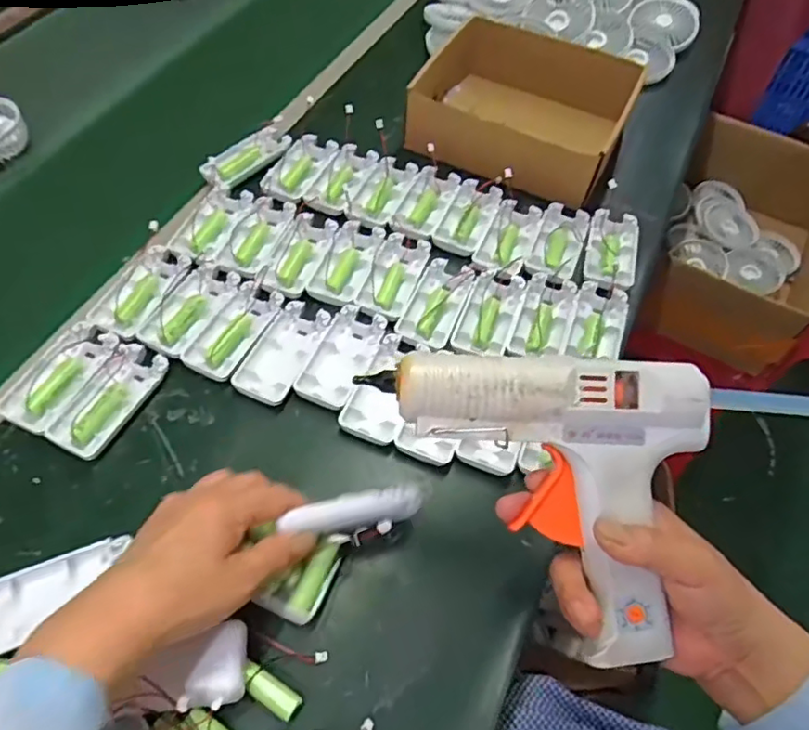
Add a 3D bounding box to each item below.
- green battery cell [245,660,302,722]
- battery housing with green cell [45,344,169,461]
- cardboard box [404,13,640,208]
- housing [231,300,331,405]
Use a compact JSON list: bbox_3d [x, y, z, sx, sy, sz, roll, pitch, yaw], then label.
[{"bbox_3d":[-0.081,0.197,0.360,0.040,0.013,0.015,31,61,16],"label":"green battery cell"},{"bbox_3d":[-0.229,0.025,0.460,0.046,0.017,0.094,24,59,13],"label":"battery housing with green cell"},{"bbox_3d":[0.126,-0.275,0.634,0.203,0.059,0.163,23,59,12],"label":"cardboard box"},{"bbox_3d":[-0.099,-0.012,0.489,0.045,0.009,0.094,22,59,11],"label":"housing"}]

